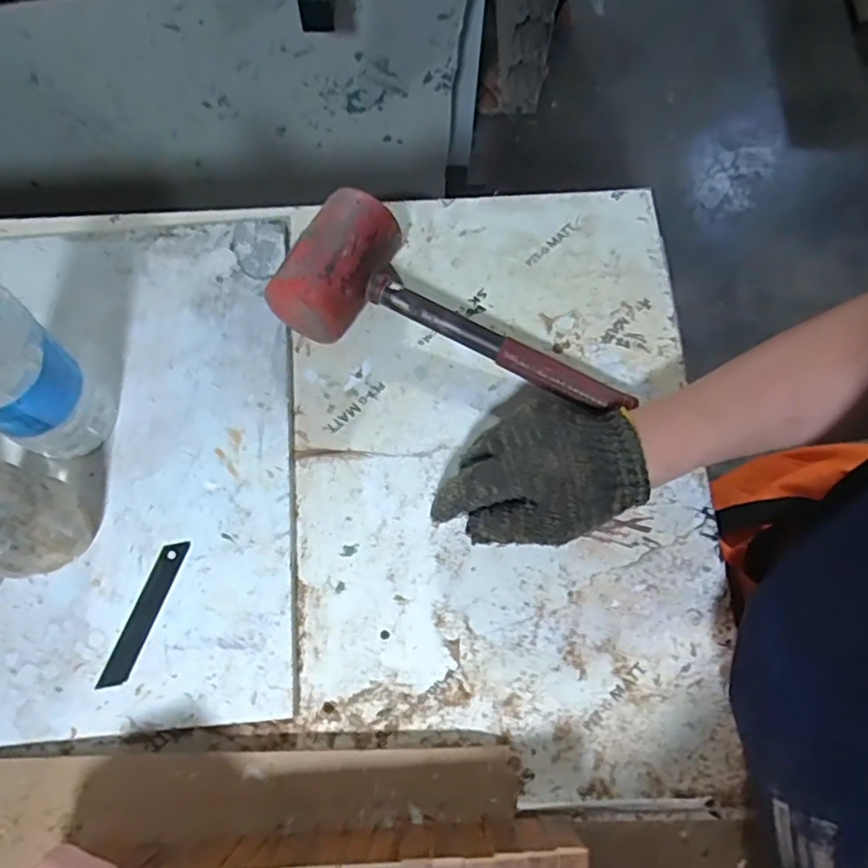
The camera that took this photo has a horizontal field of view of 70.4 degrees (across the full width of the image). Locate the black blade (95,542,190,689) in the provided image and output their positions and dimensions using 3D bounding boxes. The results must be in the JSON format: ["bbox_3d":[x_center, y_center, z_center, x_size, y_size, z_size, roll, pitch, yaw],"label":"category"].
[{"bbox_3d":[-0.195,0.120,0.414,0.017,0.004,0.099,19,72,6],"label":"black blade"}]

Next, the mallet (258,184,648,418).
[{"bbox_3d":[0.020,-0.079,0.454,0.269,0.065,0.103,25,73,8],"label":"mallet"}]

